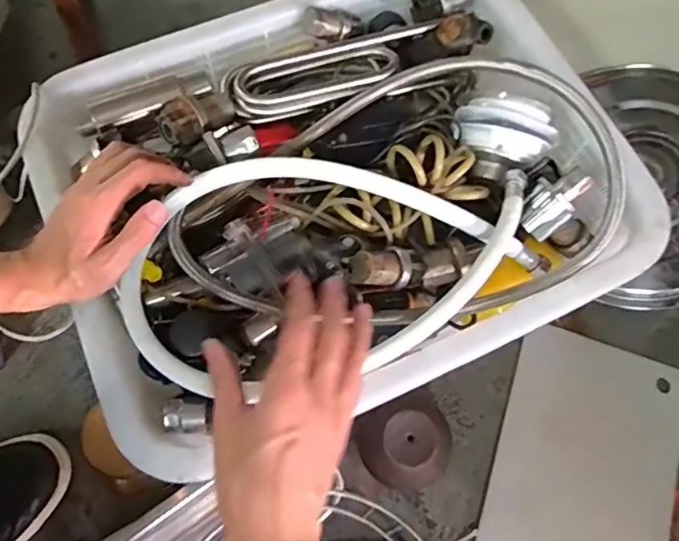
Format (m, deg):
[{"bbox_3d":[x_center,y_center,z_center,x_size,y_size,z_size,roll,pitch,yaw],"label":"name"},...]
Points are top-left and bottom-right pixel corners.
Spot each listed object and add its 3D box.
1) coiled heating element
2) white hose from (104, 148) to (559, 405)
[{"bbox_3d":[-0.003,-0.208,0.587,0.231,0.036,0.079,-19,72,-8],"label":"coiled heating element"},{"bbox_3d":[0.004,-0.011,0.493,0.384,0.031,0.201,-8,76,-9],"label":"white hose"}]

